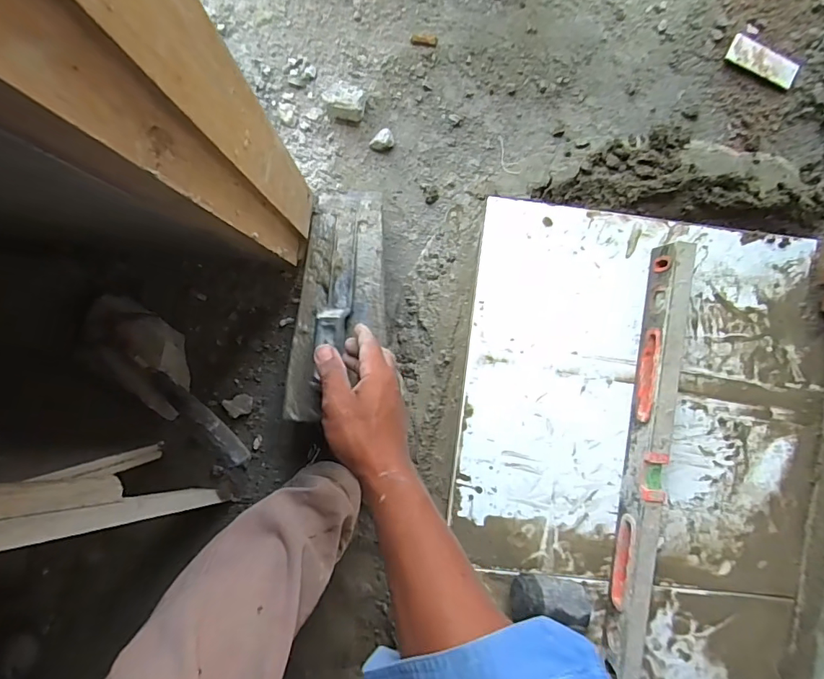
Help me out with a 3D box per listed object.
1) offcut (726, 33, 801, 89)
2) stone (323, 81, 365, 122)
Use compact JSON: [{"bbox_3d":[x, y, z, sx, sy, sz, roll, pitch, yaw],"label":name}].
[{"bbox_3d":[0.493,-0.390,0.666,0.101,0.012,0.037,26,89,-7],"label":"offcut"},{"bbox_3d":[-0.090,-0.323,0.643,0.055,0.023,0.048,28,89,-7],"label":"stone"}]

